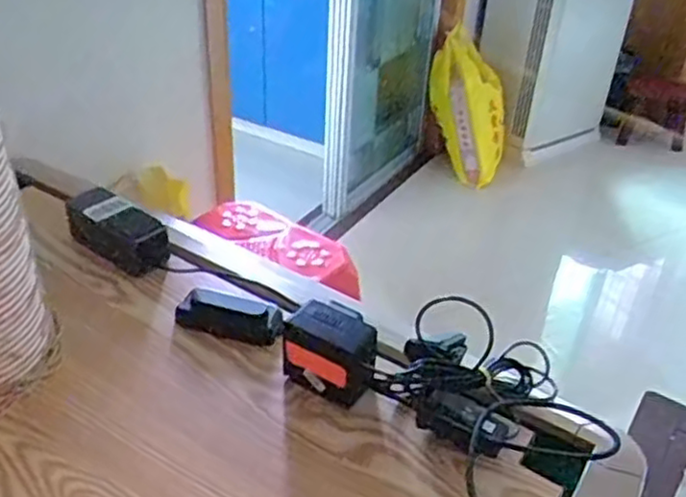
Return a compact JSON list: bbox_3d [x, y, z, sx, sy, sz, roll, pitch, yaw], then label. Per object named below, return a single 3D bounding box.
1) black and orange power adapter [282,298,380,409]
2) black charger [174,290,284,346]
[{"bbox_3d":[-0.009,0.099,0.661,0.085,0.082,0.053,18,36,20],"label":"black and orange power adapter"},{"bbox_3d":[-0.115,0.070,0.736,0.115,0.038,0.035,13,35,12],"label":"black charger"}]

